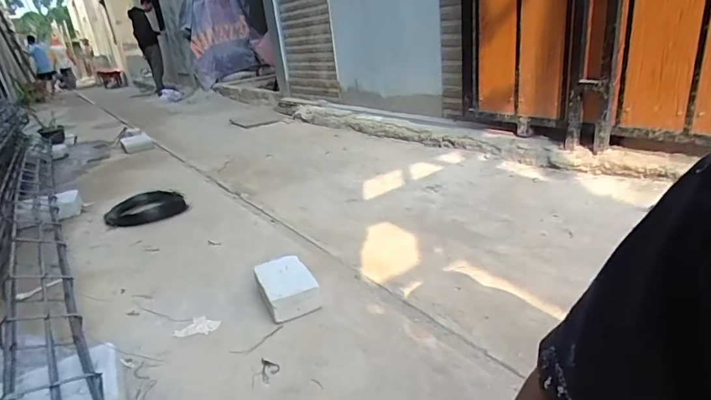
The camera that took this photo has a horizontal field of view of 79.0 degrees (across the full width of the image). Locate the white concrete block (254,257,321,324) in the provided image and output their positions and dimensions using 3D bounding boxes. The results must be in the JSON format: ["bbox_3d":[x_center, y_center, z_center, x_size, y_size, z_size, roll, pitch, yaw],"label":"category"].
[{"bbox_3d":[-0.175,0.222,1.104,0.135,0.076,0.199,-15,24,-18],"label":"white concrete block"}]

